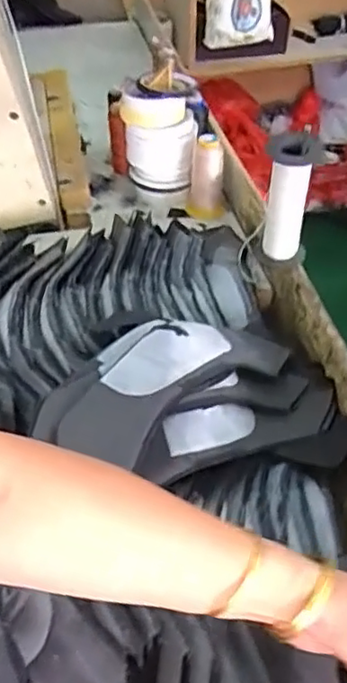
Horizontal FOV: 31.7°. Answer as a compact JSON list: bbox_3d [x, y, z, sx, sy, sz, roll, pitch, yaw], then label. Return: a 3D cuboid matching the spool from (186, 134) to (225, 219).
[{"bbox_3d":[0.048,-0.236,0.893,0.057,0.113,0.045,-1,43,0],"label":"spool"}]

